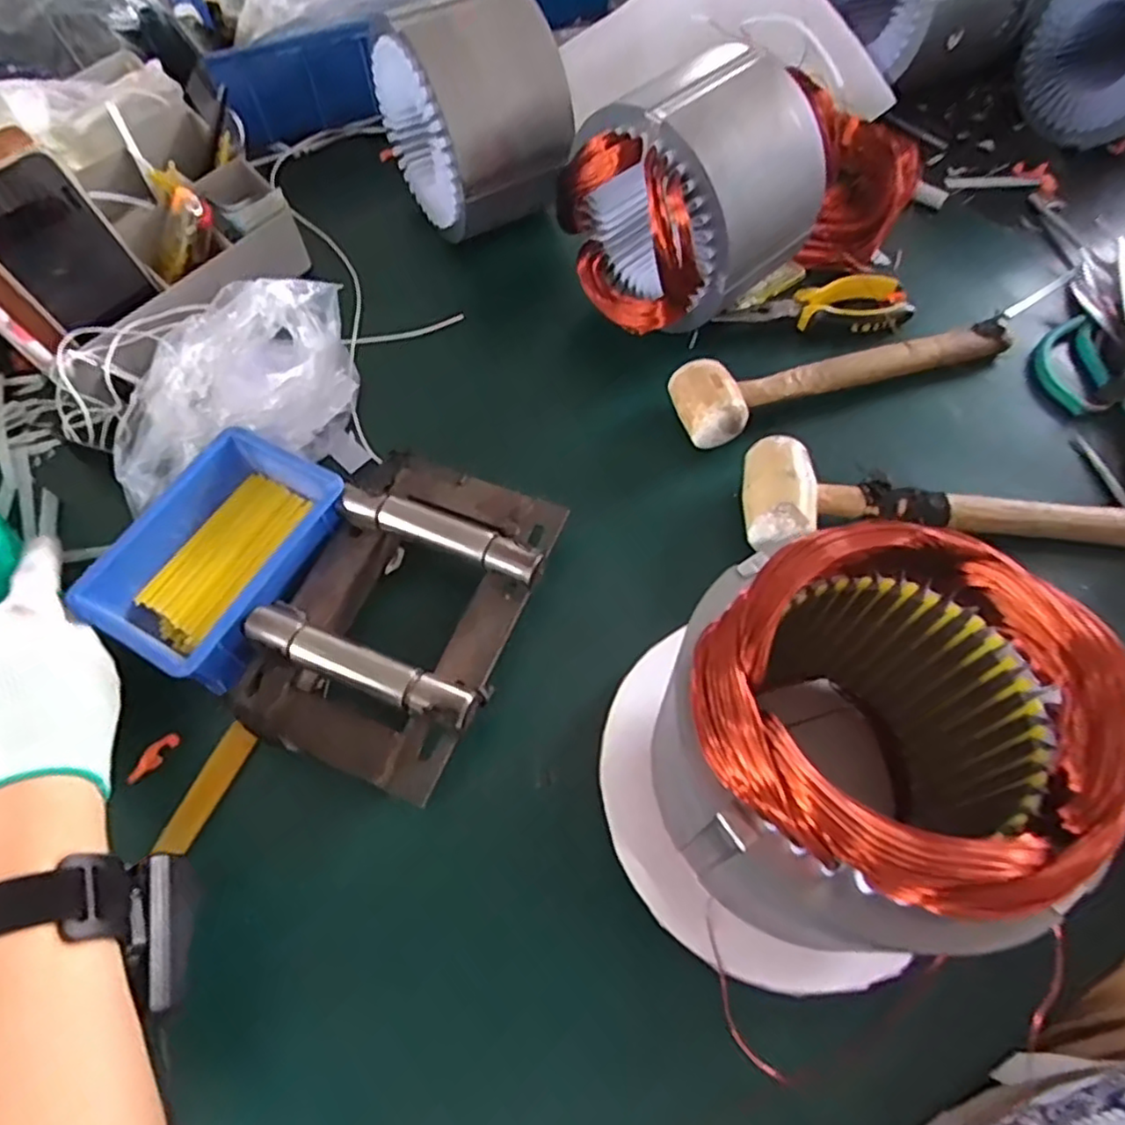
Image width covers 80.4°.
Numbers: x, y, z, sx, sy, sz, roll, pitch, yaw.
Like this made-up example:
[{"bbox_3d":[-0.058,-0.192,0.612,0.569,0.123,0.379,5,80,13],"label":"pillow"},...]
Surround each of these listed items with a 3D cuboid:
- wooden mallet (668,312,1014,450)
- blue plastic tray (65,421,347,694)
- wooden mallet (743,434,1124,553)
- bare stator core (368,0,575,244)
[{"bbox_3d":[0.214,-0.151,0.497,0.274,0.040,0.057,-20,65,-9],"label":"wooden mallet"},{"bbox_3d":[-0.214,-0.005,0.420,0.109,0.045,0.144,25,66,13],"label":"blue plastic tray"},{"bbox_3d":[0.248,-0.045,0.441,0.254,0.039,0.077,-2,63,0],"label":"wooden mallet"},{"bbox_3d":[-0.069,-0.356,0.540,0.114,0.172,0.129,-29,66,-13],"label":"bare stator core"}]

